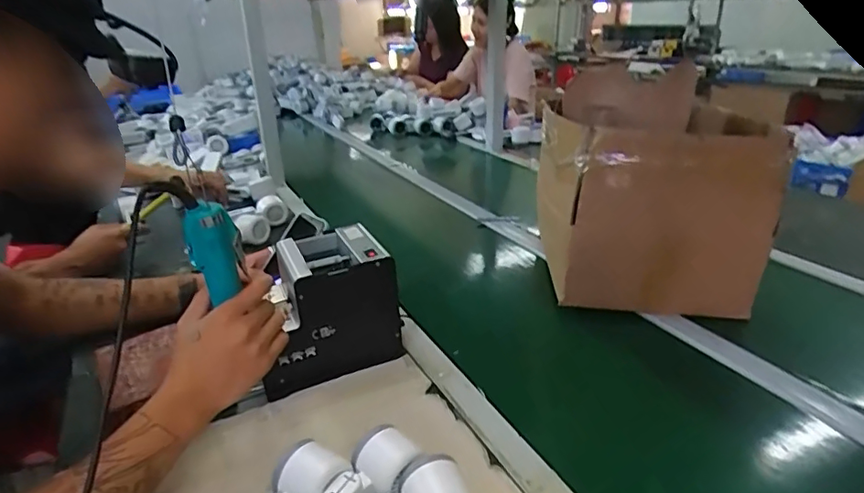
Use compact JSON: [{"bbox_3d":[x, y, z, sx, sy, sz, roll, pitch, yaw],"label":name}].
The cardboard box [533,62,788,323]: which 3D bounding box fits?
[{"bbox_3d":[0.332,-0.089,0.844,0.308,0.302,0.287,3,24,10],"label":"cardboard box"}]

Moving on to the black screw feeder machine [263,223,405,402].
[{"bbox_3d":[-0.147,0.073,0.704,0.176,0.142,0.139,-12,26,-22],"label":"black screw feeder machine"}]

